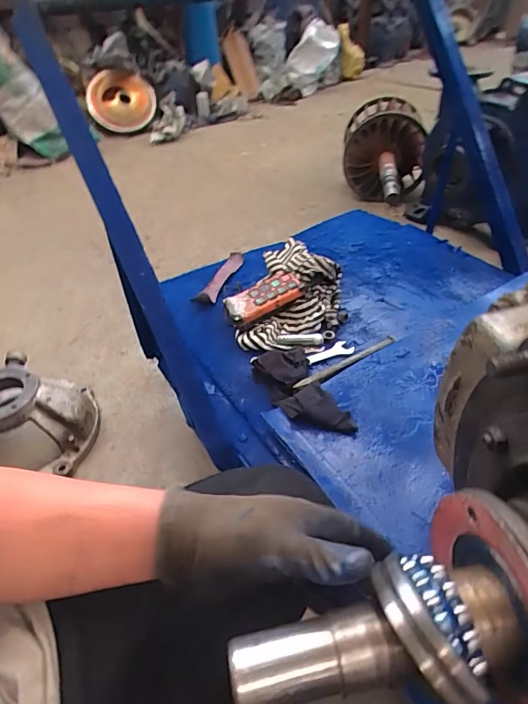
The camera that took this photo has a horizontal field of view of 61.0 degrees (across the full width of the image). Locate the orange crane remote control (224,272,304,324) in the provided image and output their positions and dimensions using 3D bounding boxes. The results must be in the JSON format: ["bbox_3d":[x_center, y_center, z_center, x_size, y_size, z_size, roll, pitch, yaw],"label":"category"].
[{"bbox_3d":[0.001,-0.112,0.919,0.160,0.031,0.065,-22,45,-20],"label":"orange crane remote control"}]

